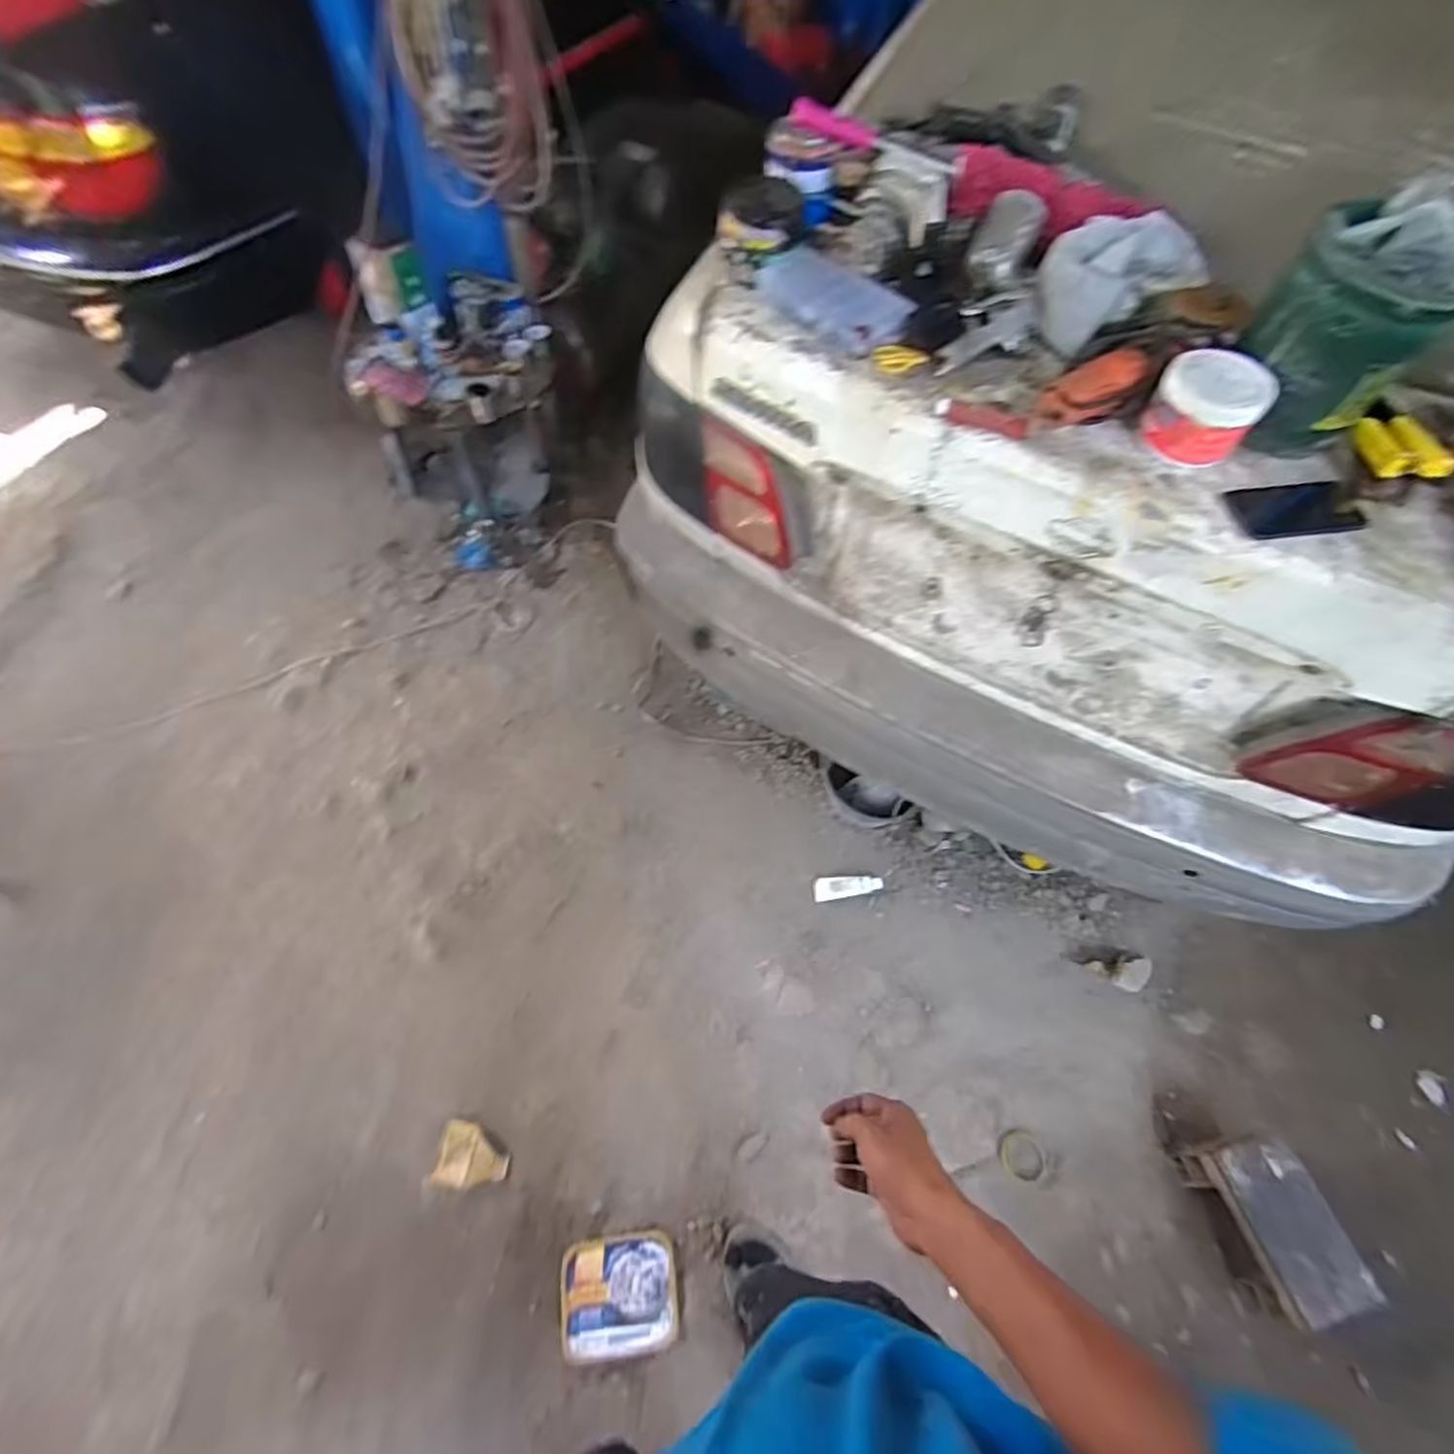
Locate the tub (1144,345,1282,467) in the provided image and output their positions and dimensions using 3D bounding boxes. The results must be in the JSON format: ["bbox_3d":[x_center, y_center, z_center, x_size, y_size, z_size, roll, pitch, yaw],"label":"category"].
[{"bbox_3d":[0.558,-0.368,0.817,0.114,0.100,0.098,34,59,21],"label":"tub"}]

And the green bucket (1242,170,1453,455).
[{"bbox_3d":[0.695,-0.449,0.775,0.156,0.250,0.159,0,58,0],"label":"green bucket"}]

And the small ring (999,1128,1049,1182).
[{"bbox_3d":[0.577,0.829,1.345,0.090,0.025,0.088,0,58,0],"label":"small ring"}]

